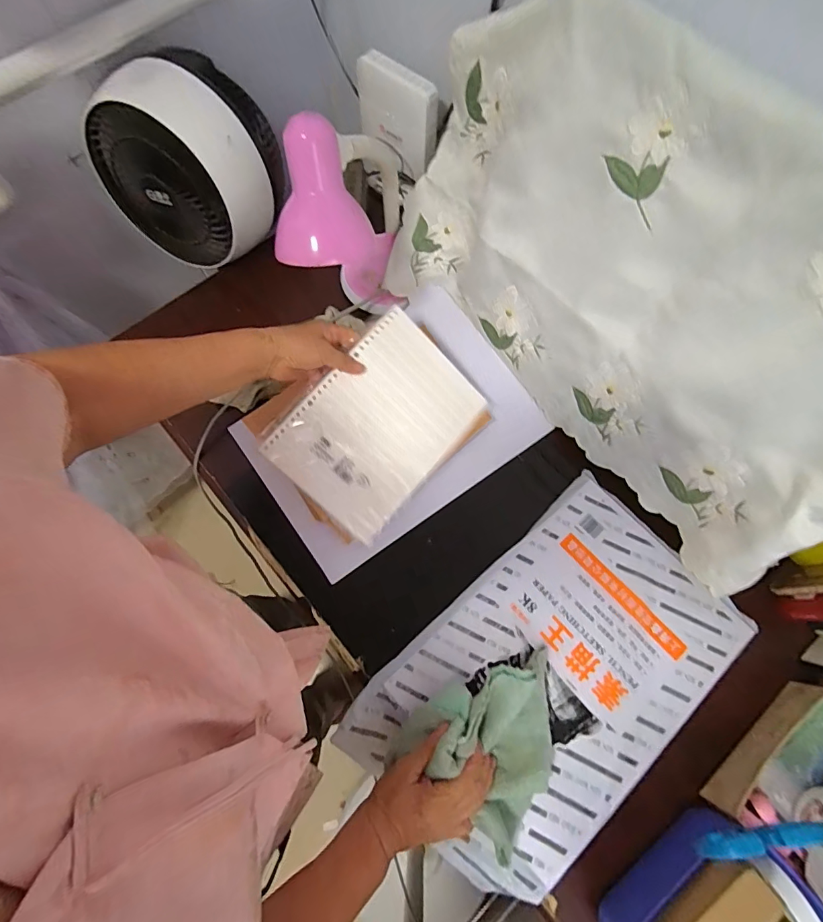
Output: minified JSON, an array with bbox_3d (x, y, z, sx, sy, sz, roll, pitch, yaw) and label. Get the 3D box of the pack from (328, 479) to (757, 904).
[{"bbox_3d":[0.165,0.254,0.527,0.436,0.028,0.271,-40,75,-13],"label":"pack"}]

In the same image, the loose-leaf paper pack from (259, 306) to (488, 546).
[{"bbox_3d":[-0.039,-0.046,0.573,0.185,0.018,0.248,45,81,-13],"label":"loose-leaf paper pack"}]

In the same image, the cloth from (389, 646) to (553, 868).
[{"bbox_3d":[0.087,0.285,0.476,0.155,0.065,0.180,34,74,11],"label":"cloth"}]

